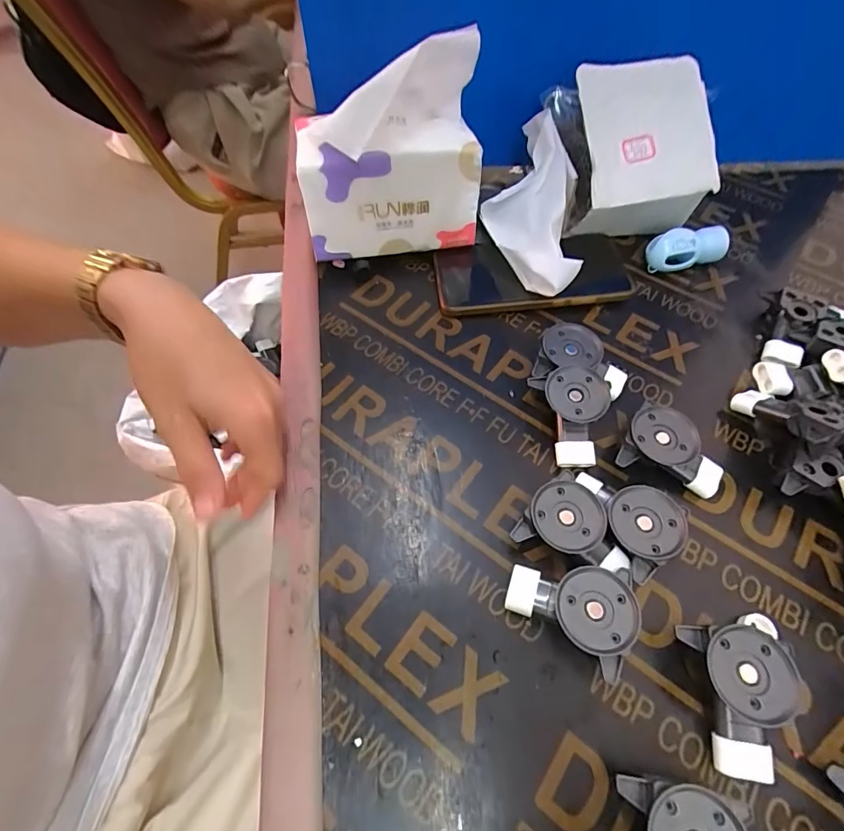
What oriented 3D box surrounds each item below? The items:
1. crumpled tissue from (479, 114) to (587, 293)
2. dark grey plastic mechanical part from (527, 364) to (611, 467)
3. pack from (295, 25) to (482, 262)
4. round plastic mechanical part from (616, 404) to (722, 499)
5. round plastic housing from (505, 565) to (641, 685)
[{"bbox_3d":[0.090,-0.179,0.372,0.072,0.046,0.170,2,73,0],"label":"crumpled tissue"},{"bbox_3d":[0.107,-0.001,0.304,0.044,0.034,0.067,-13,61,-8],"label":"dark grey plastic mechanical part"},{"bbox_3d":[-0.026,-0.202,0.355,0.142,0.143,0.072,-10,61,-6],"label":"pack"},{"bbox_3d":[0.166,0.023,0.291,0.066,0.034,0.041,16,61,8],"label":"round plastic mechanical part"},{"bbox_3d":[0.082,0.112,0.242,0.065,0.028,0.053,3,60,1],"label":"round plastic housing"}]

